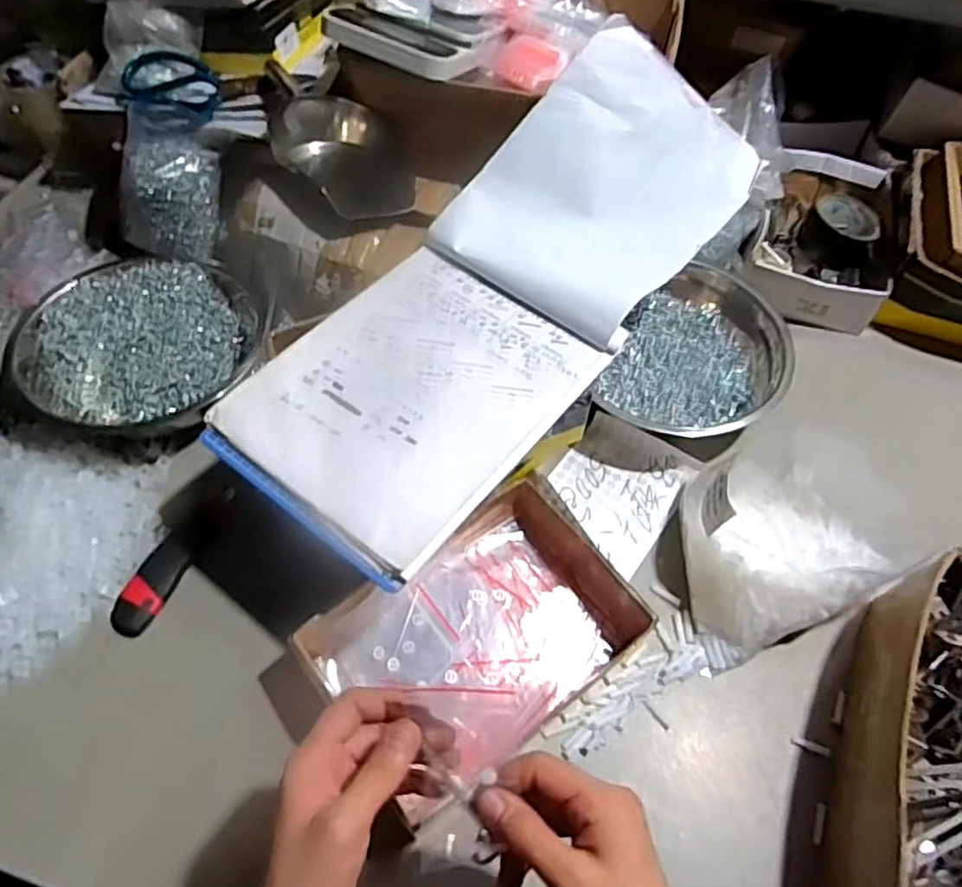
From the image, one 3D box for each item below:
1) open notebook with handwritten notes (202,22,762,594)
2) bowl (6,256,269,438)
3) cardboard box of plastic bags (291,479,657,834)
[{"bbox_3d":[0.018,-0.148,0.579,0.221,0.131,0.513,35,63,19],"label":"open notebook with handwritten notes"},{"bbox_3d":[-0.368,-0.103,0.745,0.234,0.063,0.210,3,57,0],"label":"bowl"},{"bbox_3d":[-0.001,0.166,0.589,0.246,0.069,0.178,-34,64,-21],"label":"cardboard box of plastic bags"}]

